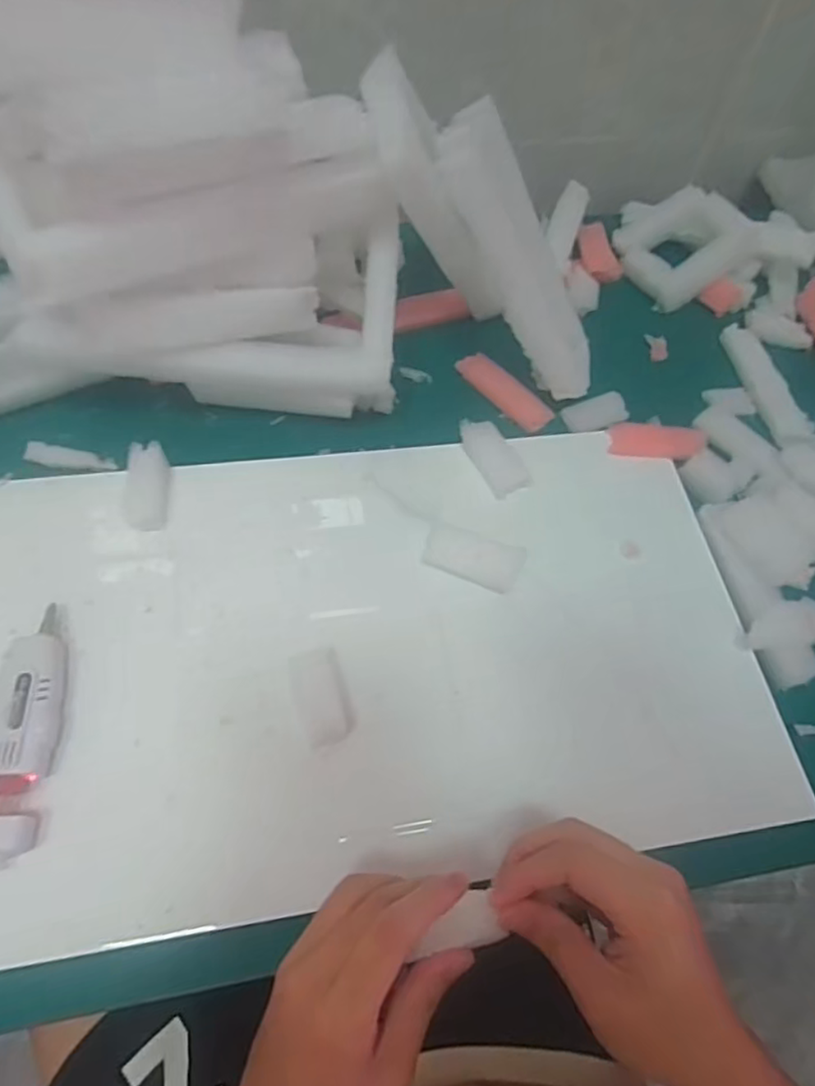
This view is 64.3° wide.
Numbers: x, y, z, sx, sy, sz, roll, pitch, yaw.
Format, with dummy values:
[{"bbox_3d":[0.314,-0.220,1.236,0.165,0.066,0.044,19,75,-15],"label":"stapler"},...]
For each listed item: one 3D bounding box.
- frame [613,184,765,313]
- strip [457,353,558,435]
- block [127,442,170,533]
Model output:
[{"bbox_3d":[0.253,-0.279,0.605,0.098,0.024,0.097,-35,64,9],"label":"frame"},{"bbox_3d":[0.081,-0.126,0.540,0.028,0.007,0.090,-40,72,-21],"label":"strip"},{"bbox_3d":[-0.181,-0.040,0.452,0.027,0.013,0.061,0,85,-4],"label":"block"}]

